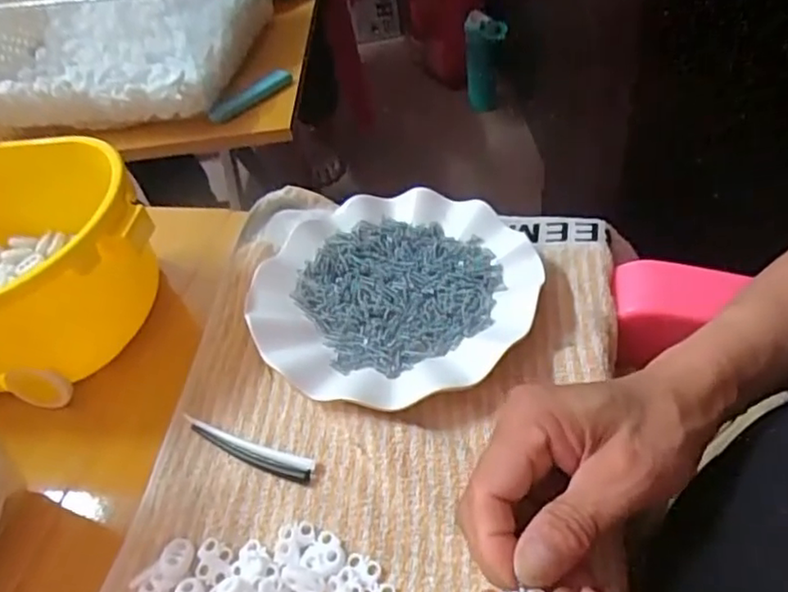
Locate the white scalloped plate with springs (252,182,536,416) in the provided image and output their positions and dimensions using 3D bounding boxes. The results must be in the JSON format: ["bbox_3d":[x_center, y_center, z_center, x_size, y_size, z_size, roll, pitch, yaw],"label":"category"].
[{"bbox_3d":[-0.002,-0.003,0.428,0.175,0.024,0.177,-6,46,6],"label":"white scalloped plate with springs"}]

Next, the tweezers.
[{"bbox_3d":[-0.087,0.087,0.371,0.089,0.007,0.015,13,51,22],"label":"tweezers"}]

